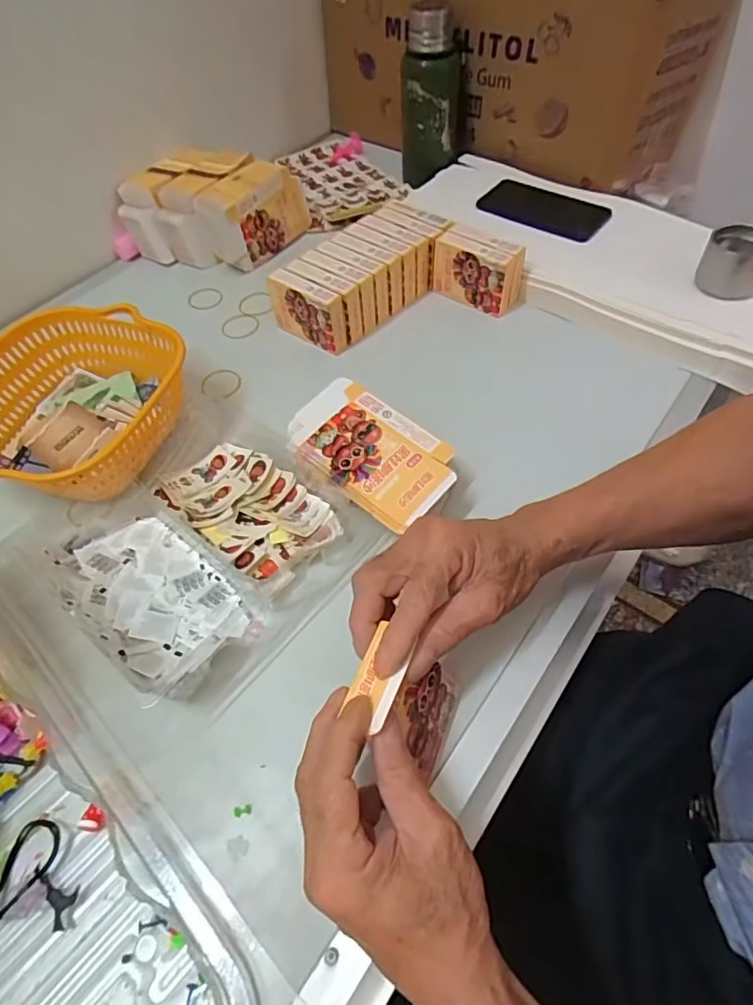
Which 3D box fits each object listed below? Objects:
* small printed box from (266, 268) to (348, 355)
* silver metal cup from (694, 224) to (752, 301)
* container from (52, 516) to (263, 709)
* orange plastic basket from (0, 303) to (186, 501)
[{"bbox_3d":[-0.074,-0.206,0.586,0.094,0.070,0.022,31,63,22],"label":"small printed box"},{"bbox_3d":[0.373,-0.253,0.556,0.065,0.043,0.060,18,59,15],"label":"silver metal cup"},{"bbox_3d":[-0.178,0.062,0.412,0.170,0.045,0.100,35,65,24],"label":"container"},{"bbox_3d":[-0.285,-0.093,0.508,0.189,0.066,0.209,11,57,11],"label":"orange plastic basket"}]

